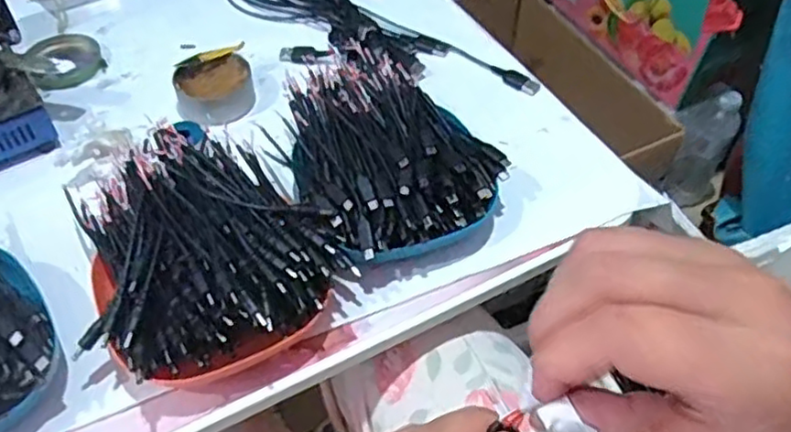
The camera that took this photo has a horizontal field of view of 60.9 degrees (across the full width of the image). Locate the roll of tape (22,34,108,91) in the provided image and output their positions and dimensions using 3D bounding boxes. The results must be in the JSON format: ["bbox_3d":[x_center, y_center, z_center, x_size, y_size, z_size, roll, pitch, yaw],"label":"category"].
[{"bbox_3d":[-0.298,-0.142,0.607,0.062,0.022,0.062,1,52,-1],"label":"roll of tape"}]

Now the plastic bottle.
[{"bbox_3d":[0.504,-0.100,1.103,0.070,0.200,0.061,-6,52,-6],"label":"plastic bottle"}]

